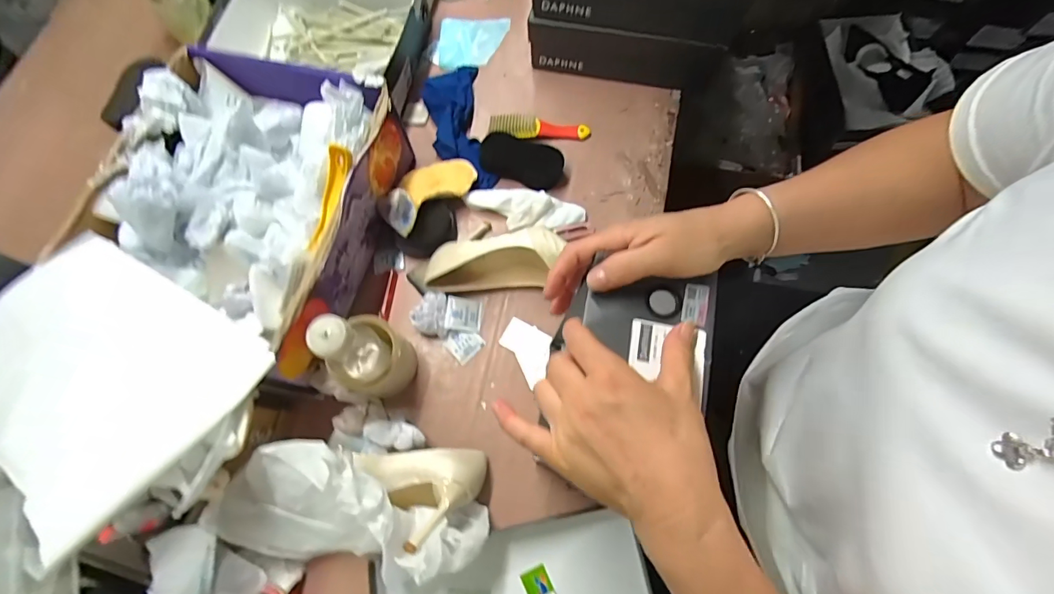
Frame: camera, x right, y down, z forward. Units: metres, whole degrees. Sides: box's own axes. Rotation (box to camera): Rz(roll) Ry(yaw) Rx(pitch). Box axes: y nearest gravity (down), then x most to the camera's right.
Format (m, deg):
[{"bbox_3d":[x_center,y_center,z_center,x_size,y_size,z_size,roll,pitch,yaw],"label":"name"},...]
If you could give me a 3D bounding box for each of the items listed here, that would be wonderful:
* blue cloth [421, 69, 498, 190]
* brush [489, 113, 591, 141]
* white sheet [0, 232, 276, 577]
[{"bbox_3d":[-0.112,-0.279,0.721,0.098,0.023,0.241,-11,70,-2],"label":"blue cloth"},{"bbox_3d":[0.019,-0.268,0.717,0.158,0.030,0.030,3,71,3],"label":"brush"},{"bbox_3d":[-0.451,0.070,0.472,0.322,0.051,0.237,34,75,13],"label":"white sheet"}]

